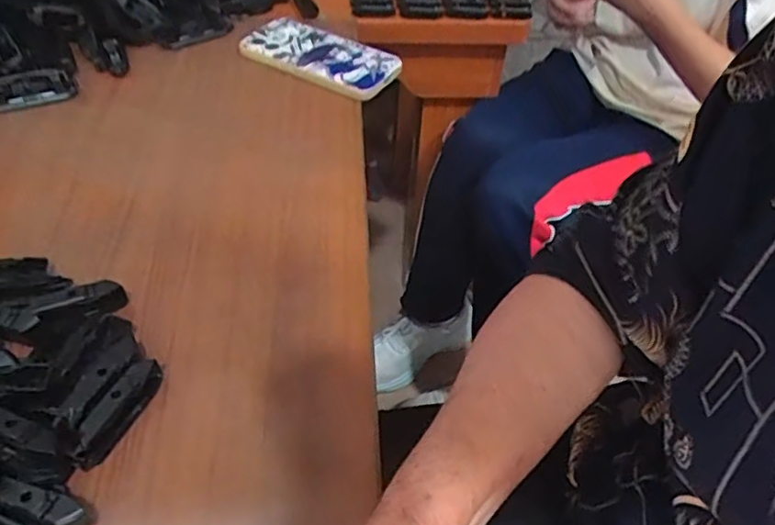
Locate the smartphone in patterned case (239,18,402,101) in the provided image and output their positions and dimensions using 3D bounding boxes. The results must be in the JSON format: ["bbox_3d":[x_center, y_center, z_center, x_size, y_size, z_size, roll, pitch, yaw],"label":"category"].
[{"bbox_3d":[-0.073,-0.216,0.648,0.165,0.016,0.078,27,51,19],"label":"smartphone in patterned case"}]

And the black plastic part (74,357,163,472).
[{"bbox_3d":[-0.155,0.085,0.358,0.015,0.021,0.066,21,49,14],"label":"black plastic part"}]

